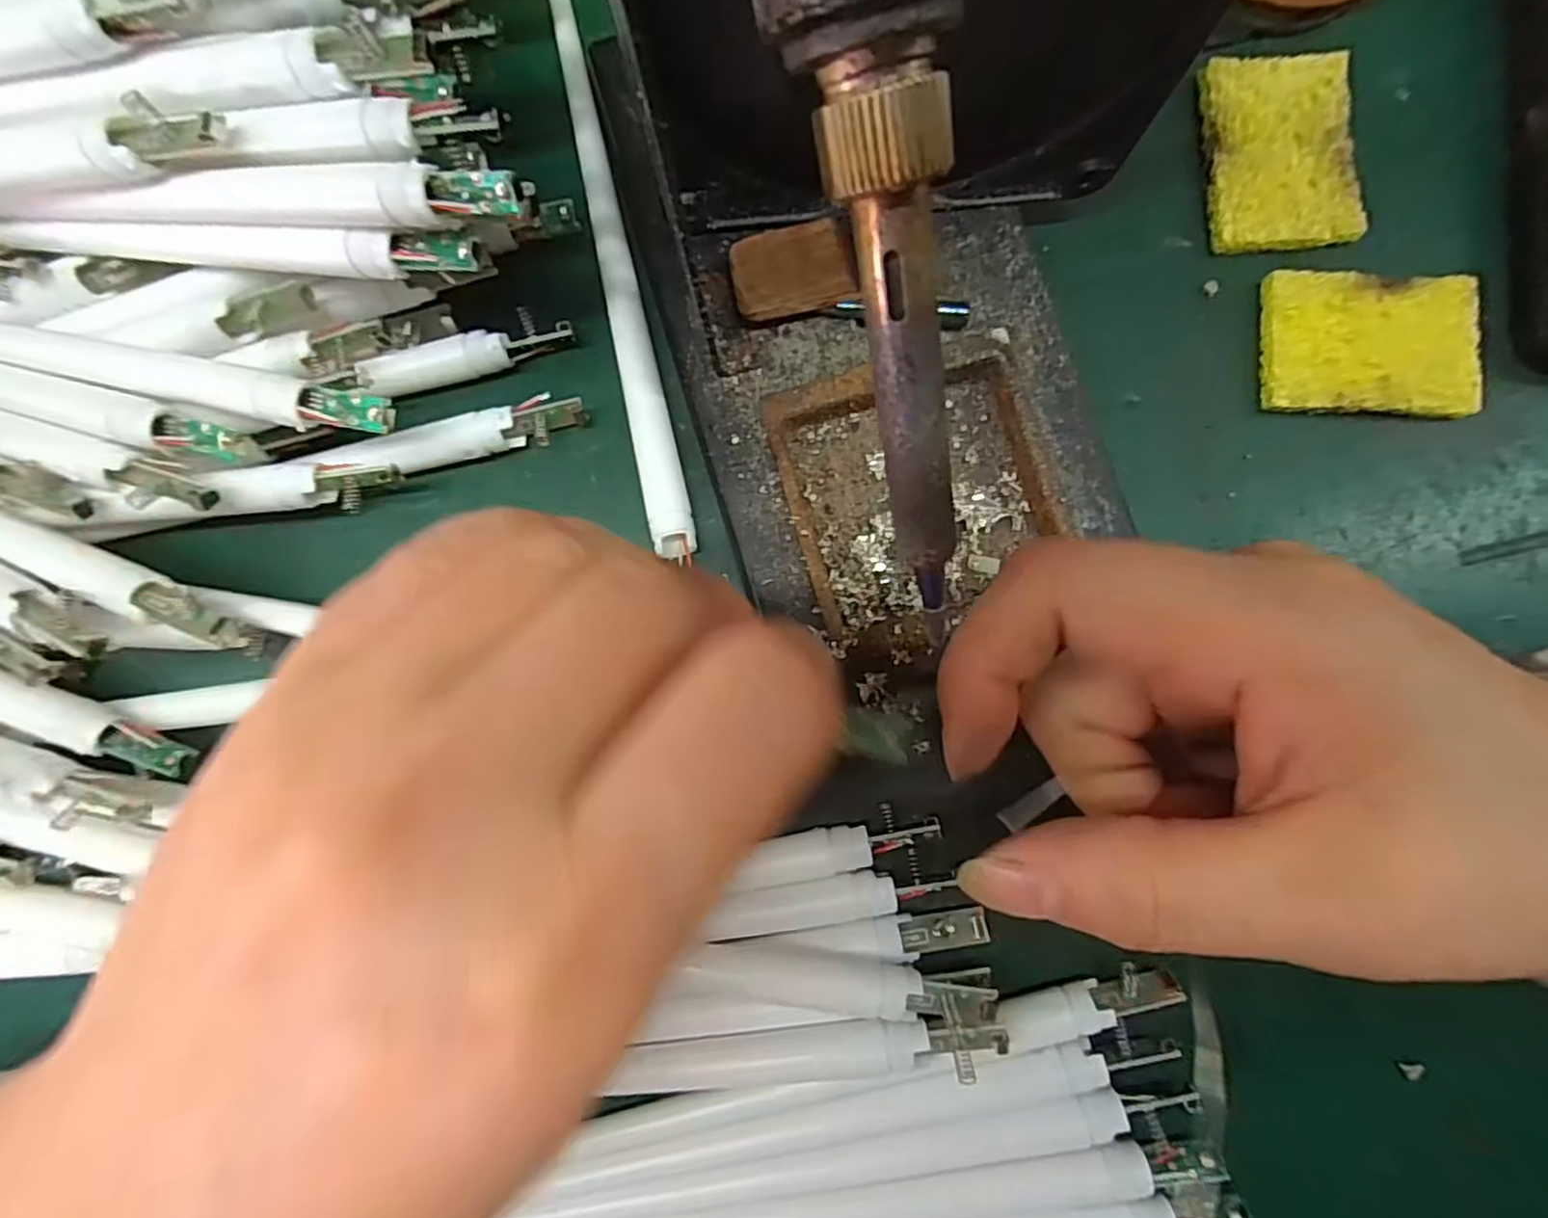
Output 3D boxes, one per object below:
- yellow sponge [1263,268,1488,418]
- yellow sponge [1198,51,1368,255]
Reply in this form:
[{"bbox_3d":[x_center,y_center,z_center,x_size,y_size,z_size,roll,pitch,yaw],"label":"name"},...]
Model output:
[{"bbox_3d":[0.165,-0.073,0.188,0.055,0.011,0.038,3,85,-1],"label":"yellow sponge"},{"bbox_3d":[0.144,-0.130,0.193,0.039,0.010,0.055,-3,85,-1],"label":"yellow sponge"}]

